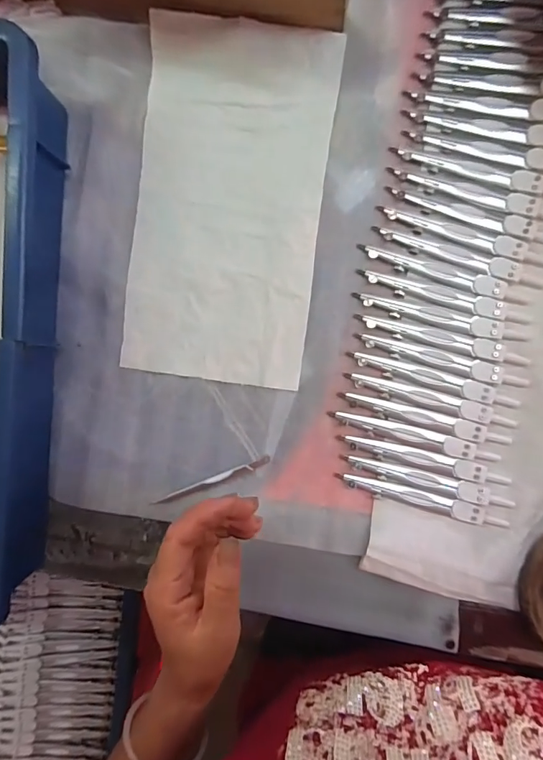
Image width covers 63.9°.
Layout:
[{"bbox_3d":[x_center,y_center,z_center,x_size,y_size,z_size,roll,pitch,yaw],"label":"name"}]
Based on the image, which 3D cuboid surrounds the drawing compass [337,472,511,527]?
[{"bbox_3d":[0.115,0.093,0.338,0.128,0.007,0.014,11,96,6],"label":"drawing compass"}]

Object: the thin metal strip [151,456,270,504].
[{"bbox_3d":[-0.050,0.084,0.364,0.103,0.005,0.007,-22,92,8],"label":"thin metal strip"}]

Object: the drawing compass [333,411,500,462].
[{"bbox_3d":[0.109,0.044,0.338,0.126,0.010,0.013,13,96,6],"label":"drawing compass"}]

